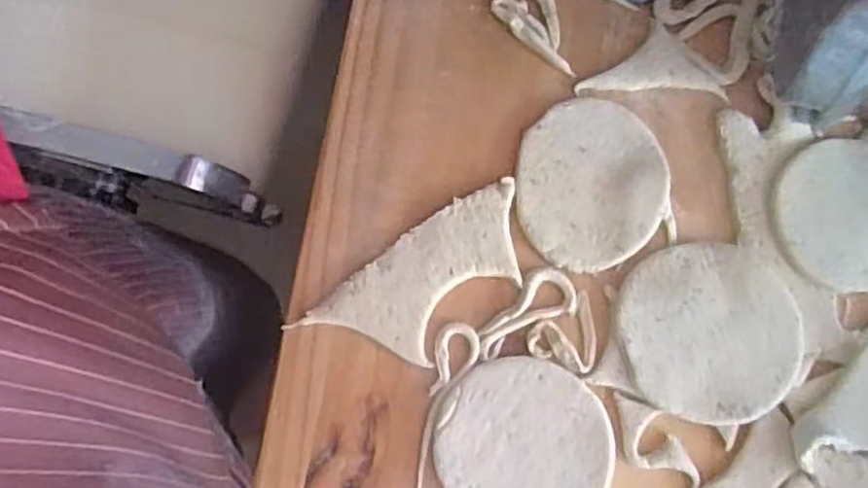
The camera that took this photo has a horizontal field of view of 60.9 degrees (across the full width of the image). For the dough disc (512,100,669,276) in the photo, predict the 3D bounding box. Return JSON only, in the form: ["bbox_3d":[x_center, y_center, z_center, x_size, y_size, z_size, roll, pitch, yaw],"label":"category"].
[{"bbox_3d":[0.104,-0.041,0.486,0.095,0.008,0.114,5,79,1],"label":"dough disc"}]

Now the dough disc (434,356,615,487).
[{"bbox_3d":[0.056,0.125,0.456,0.104,0.008,0.103,0,79,0],"label":"dough disc"}]

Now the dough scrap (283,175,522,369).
[{"bbox_3d":[-0.001,0.023,0.477,0.153,0.007,0.069,-40,81,-7],"label":"dough scrap"}]

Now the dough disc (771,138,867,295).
[{"bbox_3d":[0.277,-0.019,0.477,0.111,0.009,0.099,-5,79,-1],"label":"dough disc"}]

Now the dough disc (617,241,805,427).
[{"bbox_3d":[0.172,0.054,0.461,0.108,0.010,0.108,0,79,0],"label":"dough disc"}]

